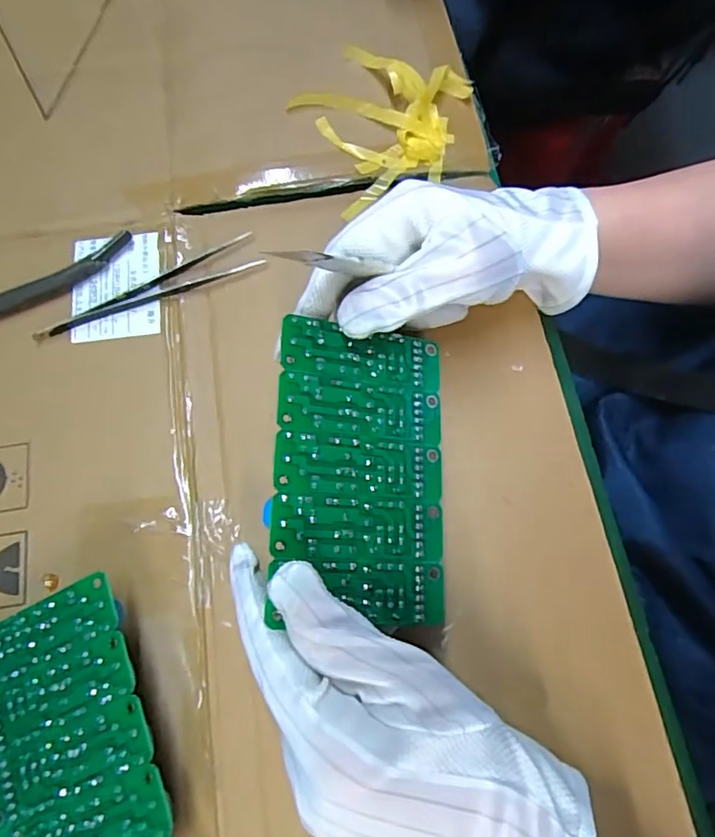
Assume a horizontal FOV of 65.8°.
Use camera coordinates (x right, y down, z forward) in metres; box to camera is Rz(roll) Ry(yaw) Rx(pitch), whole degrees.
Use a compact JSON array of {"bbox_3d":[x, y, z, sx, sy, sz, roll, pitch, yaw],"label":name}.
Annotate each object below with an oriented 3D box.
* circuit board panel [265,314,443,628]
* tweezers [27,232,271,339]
[{"bbox_3d":[0.003,0.021,0.240,0.076,0.004,0.125,7,74,-21],"label":"circuit board panel"},{"bbox_3d":[-0.120,-0.077,0.318,0.131,0.008,0.022,-22,73,-7],"label":"tweezers"}]

